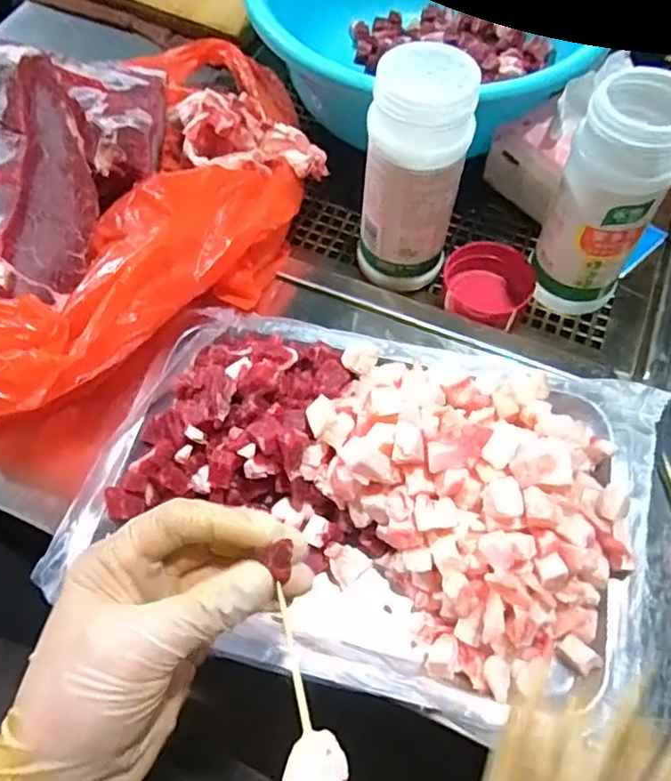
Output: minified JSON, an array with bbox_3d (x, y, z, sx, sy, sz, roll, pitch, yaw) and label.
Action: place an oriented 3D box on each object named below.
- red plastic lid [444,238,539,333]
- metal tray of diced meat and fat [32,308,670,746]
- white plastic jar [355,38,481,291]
[{"bbox_3d":[0.116,-0.079,0.458,0.067,0.024,0.074,7,64,3],"label":"red plastic lid"},{"bbox_3d":[0.019,0.049,0.345,0.310,0.059,0.207,14,65,7],"label":"metal tray of diced meat and fat"},{"bbox_3d":[0.052,-0.141,0.413,0.061,0.147,0.070,14,65,7],"label":"white plastic jar"}]

